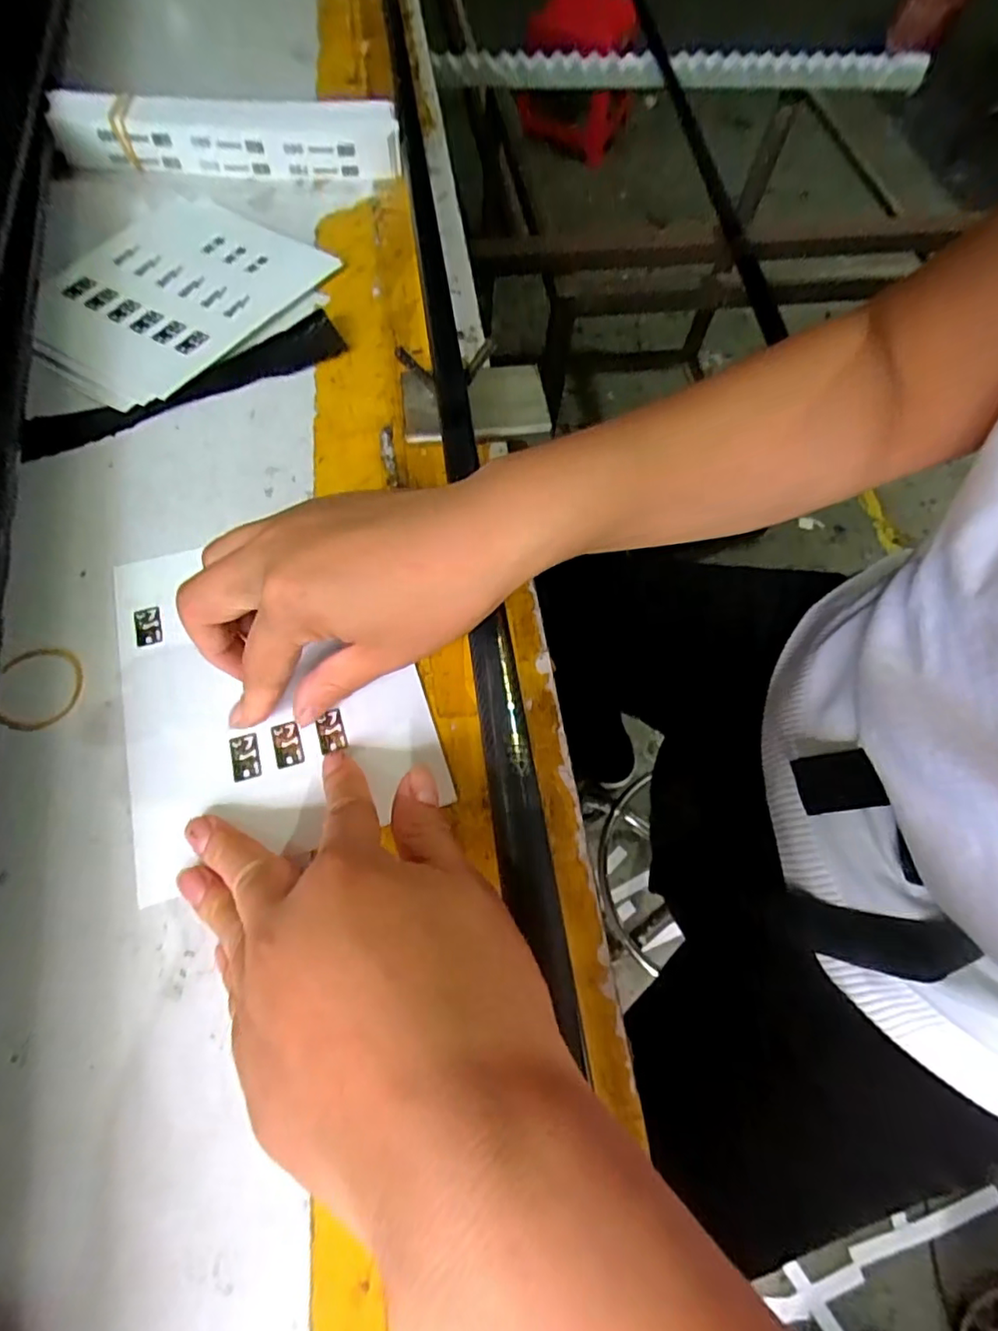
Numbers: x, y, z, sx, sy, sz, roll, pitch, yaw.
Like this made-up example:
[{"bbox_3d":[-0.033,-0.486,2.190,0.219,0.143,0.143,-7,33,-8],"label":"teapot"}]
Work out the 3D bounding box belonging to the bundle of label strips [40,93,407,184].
[{"bbox_3d":[-0.196,-0.386,0.421,0.240,0.040,0.032,0,65,-3],"label":"bundle of label strips"}]

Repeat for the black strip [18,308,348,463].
[{"bbox_3d":[-0.181,-0.164,0.338,0.185,0.009,0.028,-28,82,-12],"label":"black strip"}]

